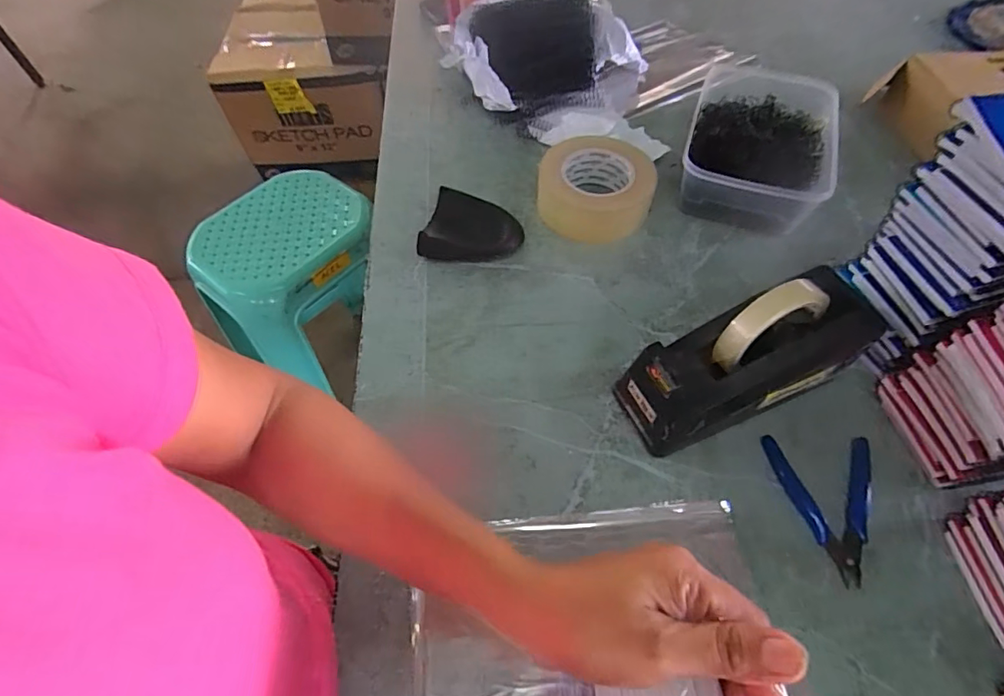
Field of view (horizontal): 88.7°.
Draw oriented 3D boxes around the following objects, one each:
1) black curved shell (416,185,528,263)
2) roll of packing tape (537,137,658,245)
[{"bbox_3d":[-0.031,-0.134,0.581,0.107,0.034,0.080,8,56,4],"label":"black curved shell"},{"bbox_3d":[0.108,-0.188,0.599,0.129,0.053,0.120,1,56,-1],"label":"roll of packing tape"}]

